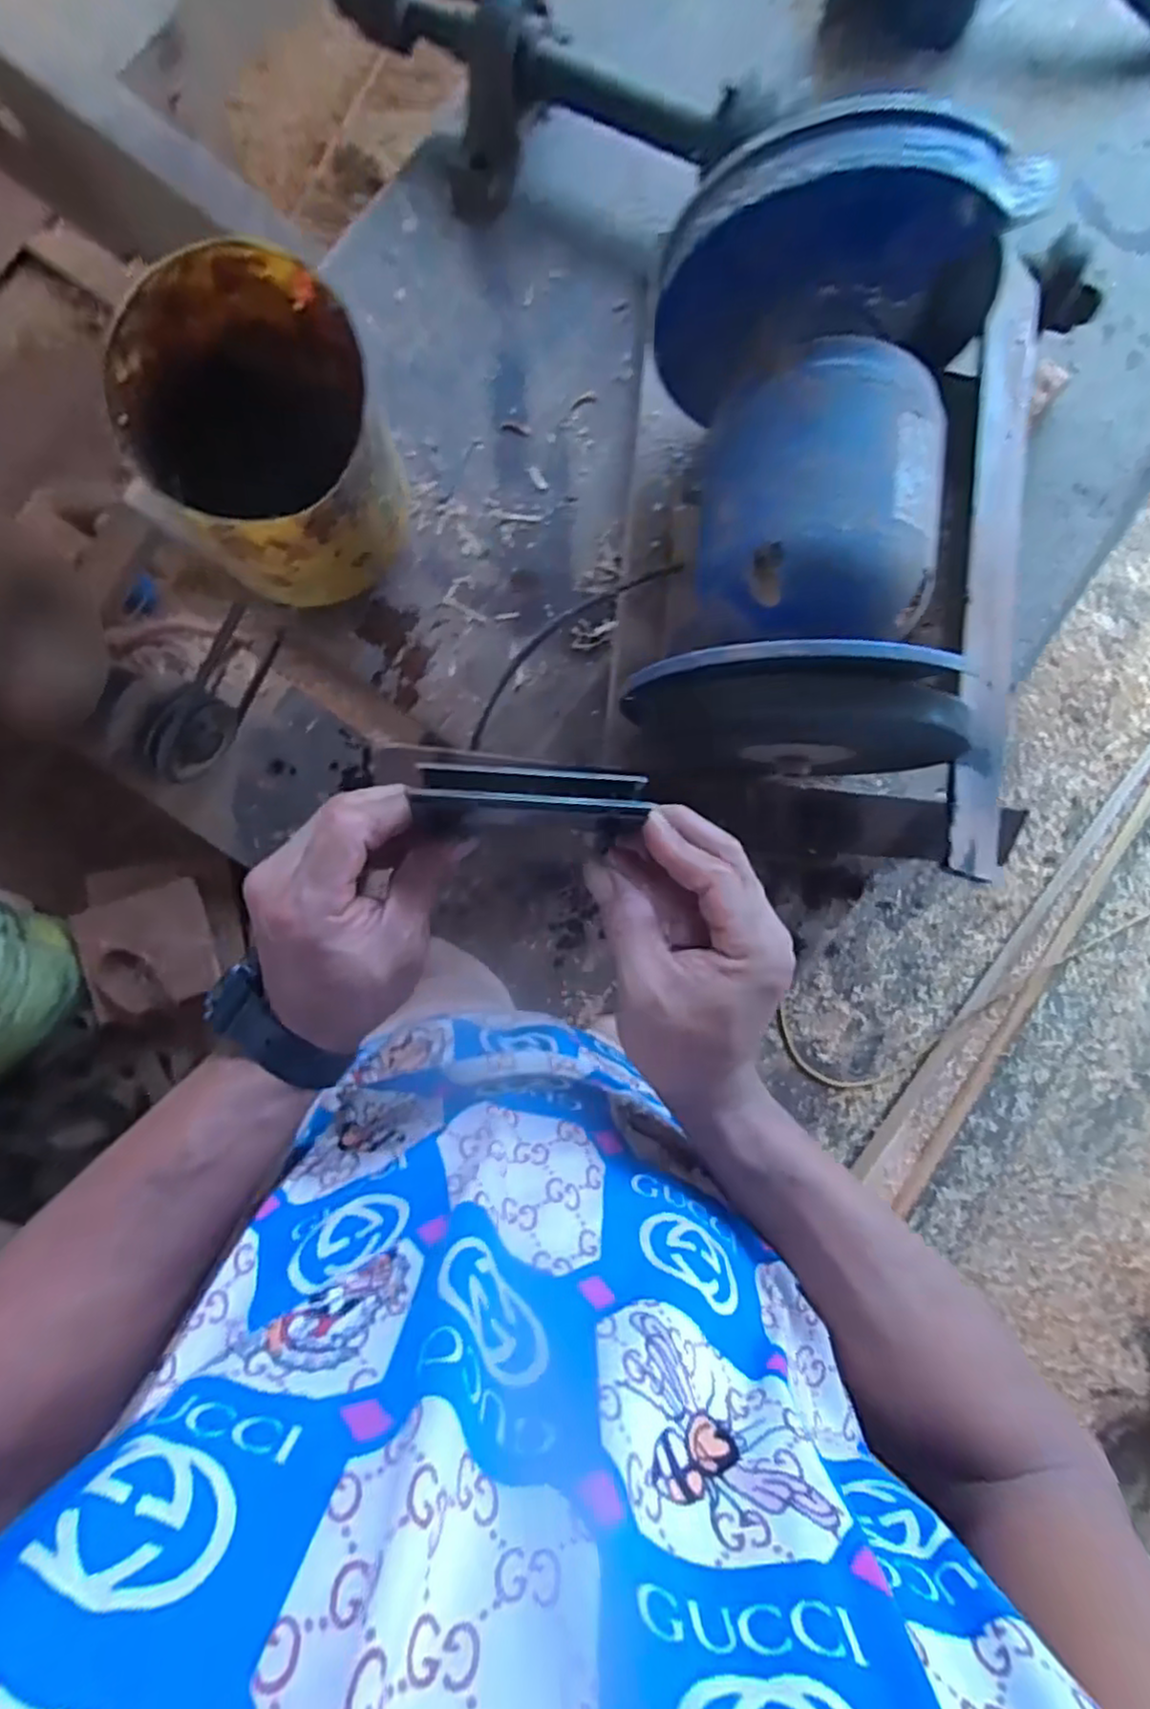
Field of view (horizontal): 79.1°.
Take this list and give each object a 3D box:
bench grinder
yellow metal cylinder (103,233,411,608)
[{"bbox_3d":[0.175,-0.191,0.467,0.259,0.247,0.383,4,87,-4],"label":"bench grinder"},{"bbox_3d":[-0.204,-0.273,0.476,0.155,0.128,0.168,-29,90,-5],"label":"yellow metal cylinder"}]

